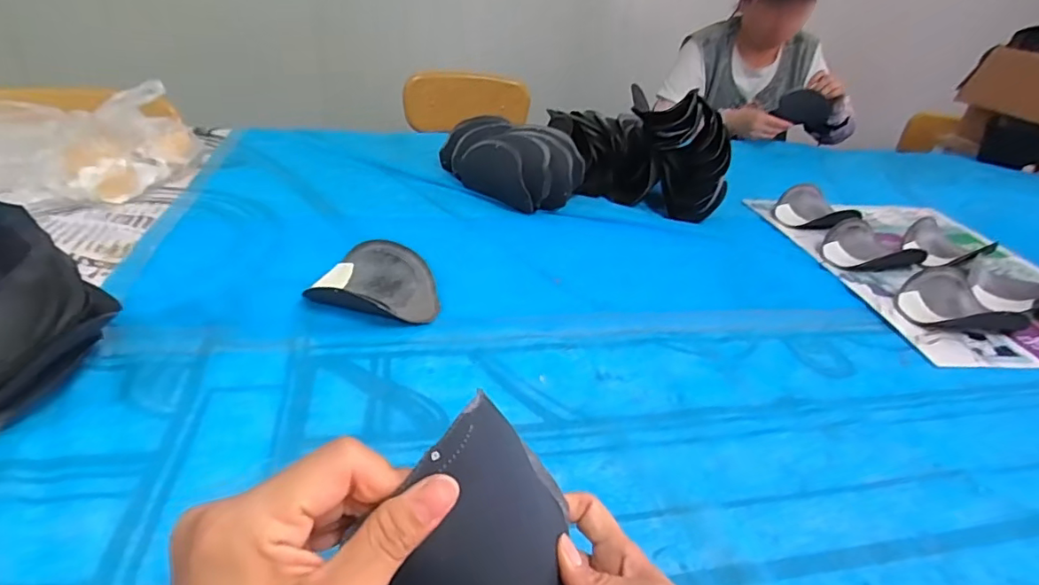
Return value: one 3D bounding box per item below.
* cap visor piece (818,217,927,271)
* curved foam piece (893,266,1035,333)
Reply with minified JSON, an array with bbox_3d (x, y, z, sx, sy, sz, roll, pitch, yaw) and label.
[{"bbox_3d":[0.515,-0.069,0.823,0.129,0.044,0.109,-1,33,-13],"label":"cap visor piece"},{"bbox_3d":[0.556,0.007,0.704,0.144,0.033,0.112,6,32,-1],"label":"curved foam piece"}]

